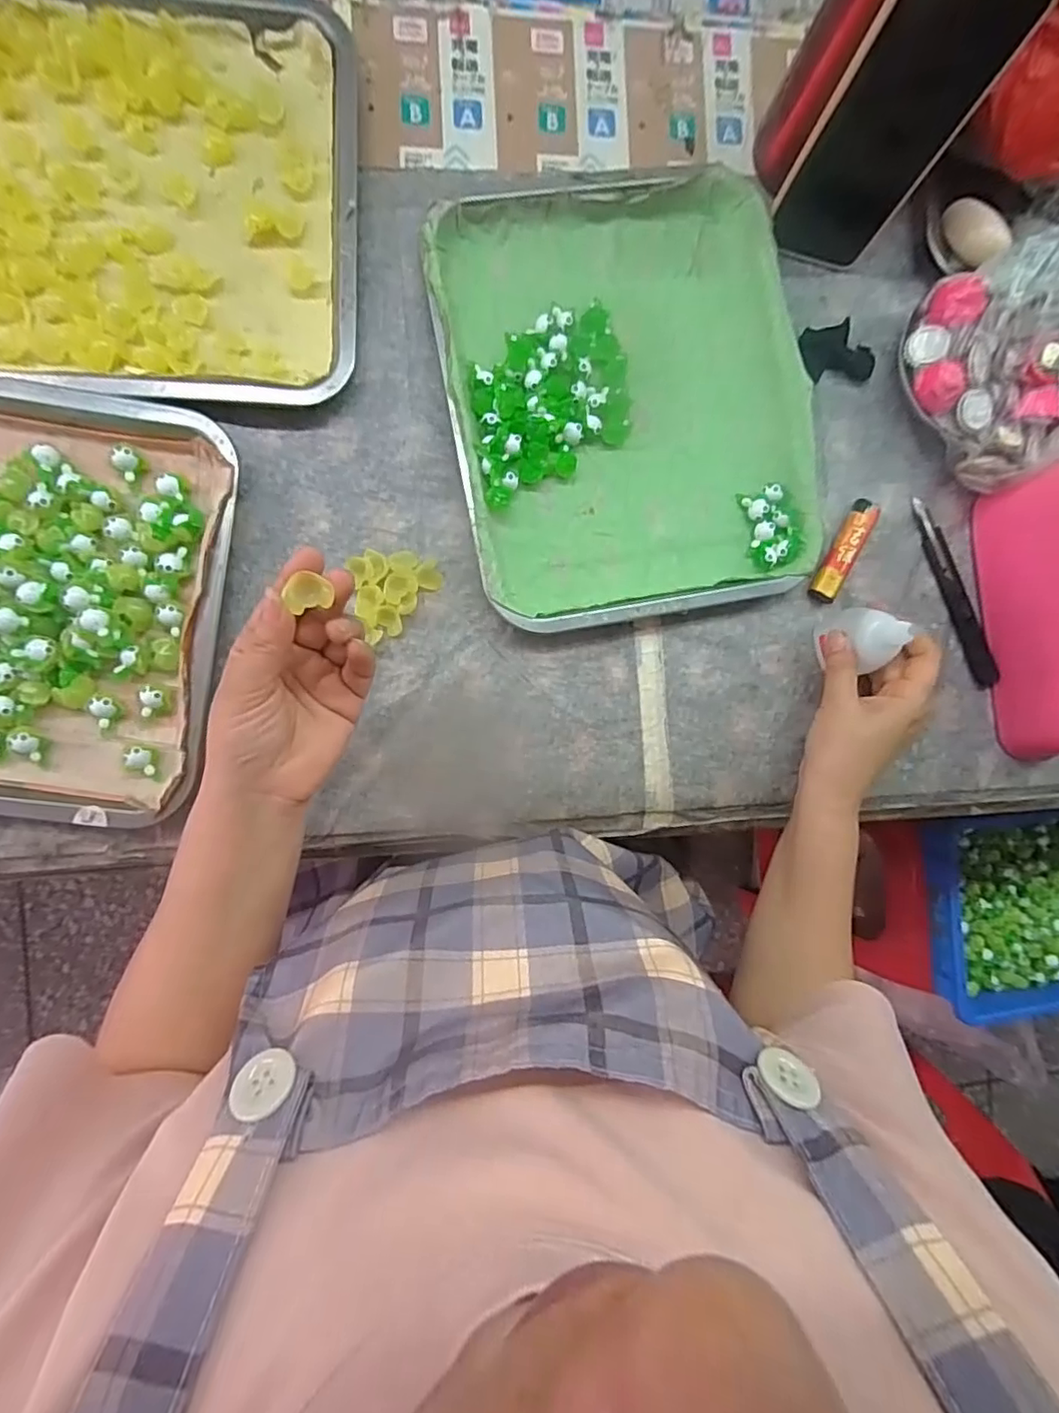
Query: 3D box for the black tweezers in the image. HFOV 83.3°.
[{"bbox_3d":[0.323,-0.086,0.450,0.021,0.011,0.148,-22,93,-6],"label":"black tweezers"}]

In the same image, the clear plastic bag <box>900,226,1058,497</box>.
[{"bbox_3d":[0.345,-0.242,0.418,0.139,0.081,0.144,-32,94,-5],"label":"clear plastic bag"}]

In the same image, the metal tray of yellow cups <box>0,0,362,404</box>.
[{"bbox_3d":[-0.267,-0.336,0.380,0.307,0.019,0.254,3,90,-6],"label":"metal tray of yellow cups"}]

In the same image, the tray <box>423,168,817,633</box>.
[{"bbox_3d":[0.068,-0.211,0.416,0.241,0.022,0.294,-10,91,-6],"label":"tray"}]

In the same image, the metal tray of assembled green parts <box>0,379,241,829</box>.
[{"bbox_3d":[-0.352,-0.068,0.365,0.308,0.026,0.260,7,89,-6],"label":"metal tray of assembled green parts"}]

